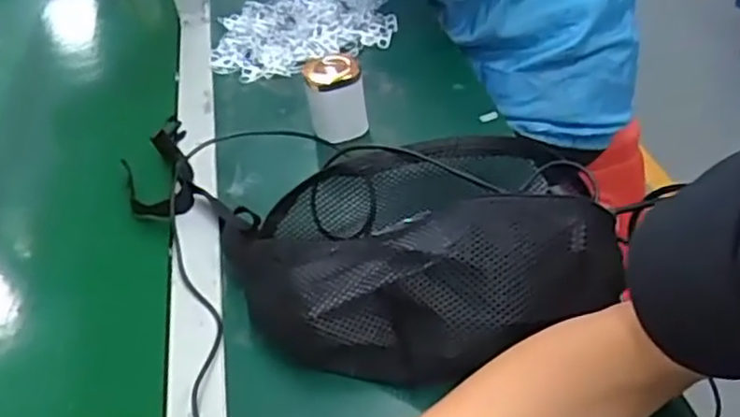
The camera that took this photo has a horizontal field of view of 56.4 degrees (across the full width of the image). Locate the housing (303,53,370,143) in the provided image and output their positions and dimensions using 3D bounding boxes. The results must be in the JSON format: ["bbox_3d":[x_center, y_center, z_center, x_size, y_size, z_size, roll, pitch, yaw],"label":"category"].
[{"bbox_3d":[-0.035,-0.113,0.703,0.056,0.077,0.046,-10,41,-3],"label":"housing"}]

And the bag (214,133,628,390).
[{"bbox_3d":[0.027,0.038,0.516,0.289,0.090,0.182,-7,41,0],"label":"bag"}]

